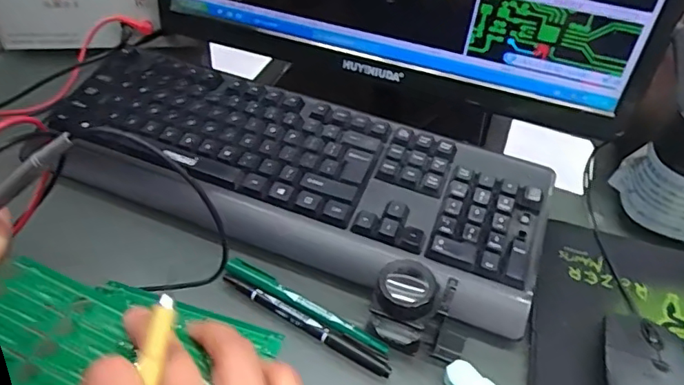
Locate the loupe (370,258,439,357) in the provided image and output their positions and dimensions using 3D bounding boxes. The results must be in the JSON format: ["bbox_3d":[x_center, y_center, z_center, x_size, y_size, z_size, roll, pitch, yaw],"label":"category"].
[{"bbox_3d":[0.041,0.073,0.376,0.044,0.041,0.041,19,48,12],"label":"loupe"}]

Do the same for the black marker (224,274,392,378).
[{"bbox_3d":[-0.027,0.094,0.389,0.137,0.011,0.009,26,50,19],"label":"black marker"}]

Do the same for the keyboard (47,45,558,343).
[{"bbox_3d":[-0.042,-0.023,0.468,0.426,0.033,0.158,19,48,13],"label":"keyboard"}]

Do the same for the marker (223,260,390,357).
[{"bbox_3d":[-0.027,0.081,0.396,0.131,0.010,0.016,24,49,17],"label":"marker"}]

